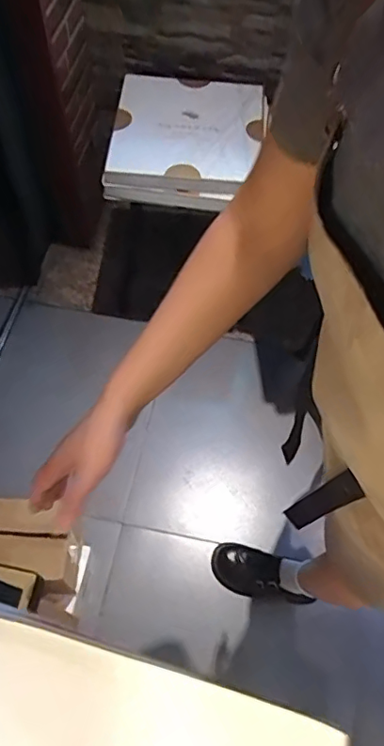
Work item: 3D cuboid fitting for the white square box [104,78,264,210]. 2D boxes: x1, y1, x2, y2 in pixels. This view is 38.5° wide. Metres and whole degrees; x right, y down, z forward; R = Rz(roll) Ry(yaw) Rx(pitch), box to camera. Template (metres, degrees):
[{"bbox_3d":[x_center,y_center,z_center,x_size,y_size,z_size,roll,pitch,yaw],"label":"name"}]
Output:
[{"bbox_3d":[-0.010,-0.571,1.337,0.353,0.082,0.379,5,62,1],"label":"white square box"}]

